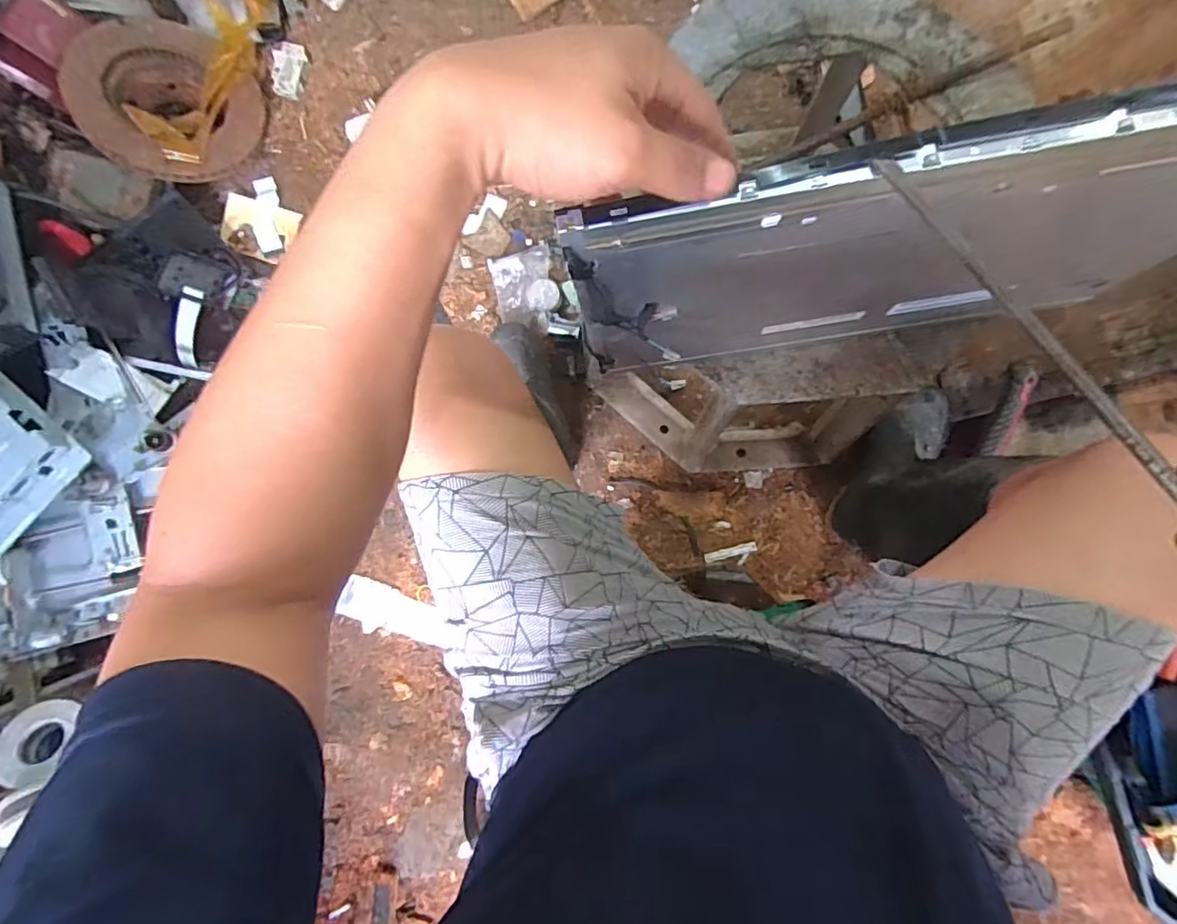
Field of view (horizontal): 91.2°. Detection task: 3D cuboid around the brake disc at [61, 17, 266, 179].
[{"bbox_3d":[-0.625,-0.542,0.855,0.250,0.040,0.238,8,70,-23],"label":"brake disc"}]

